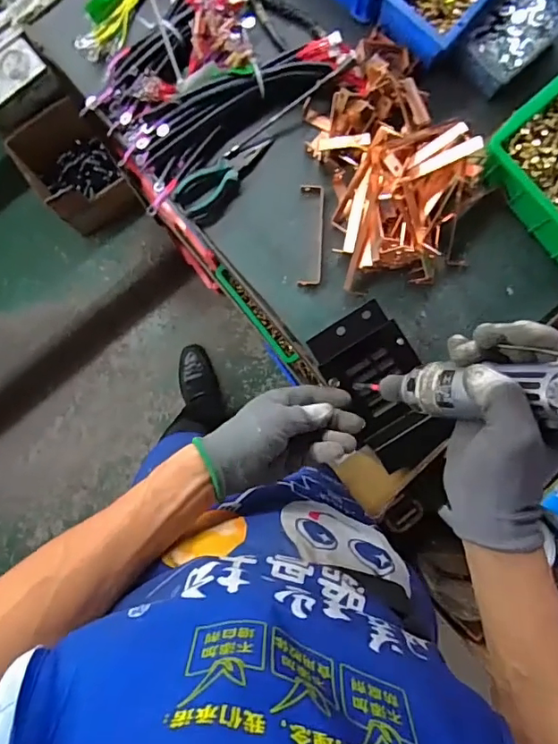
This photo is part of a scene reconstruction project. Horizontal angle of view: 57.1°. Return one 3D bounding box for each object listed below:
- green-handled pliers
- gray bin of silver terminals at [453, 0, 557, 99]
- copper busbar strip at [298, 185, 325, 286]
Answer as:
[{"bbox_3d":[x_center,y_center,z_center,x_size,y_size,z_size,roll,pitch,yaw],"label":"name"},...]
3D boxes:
[{"bbox_3d":[-0.071,-0.264,0.689,0.145,0.020,0.063,-42,89,-2],"label":"green-handled pliers"},{"bbox_3d":[0.308,-0.442,0.684,0.086,0.057,0.158,43,88,1],"label":"gray bin of silver terminals"},{"bbox_3d":[0.044,-0.184,0.689,0.031,0.017,0.134,2,88,-1],"label":"copper busbar strip"}]

